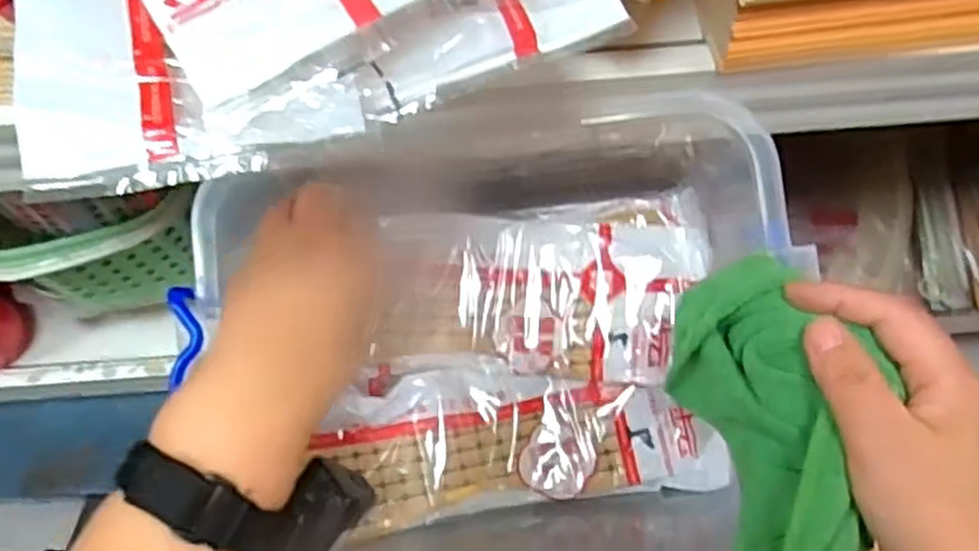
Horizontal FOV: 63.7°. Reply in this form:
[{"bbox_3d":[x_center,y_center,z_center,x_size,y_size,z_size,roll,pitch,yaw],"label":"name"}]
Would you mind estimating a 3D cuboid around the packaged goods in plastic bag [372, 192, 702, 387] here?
[{"bbox_3d":[0.033,0.013,0.509,0.204,0.040,0.113,-3,89,-2],"label":"packaged goods in plastic bag"}]

